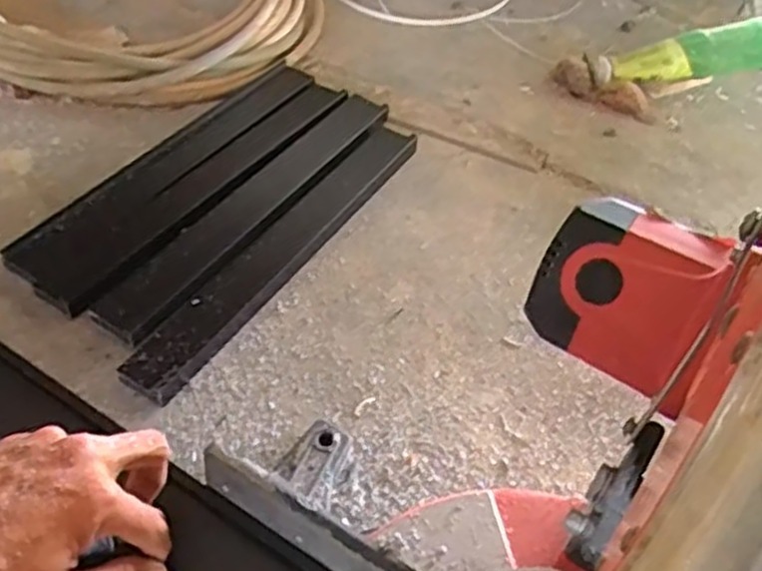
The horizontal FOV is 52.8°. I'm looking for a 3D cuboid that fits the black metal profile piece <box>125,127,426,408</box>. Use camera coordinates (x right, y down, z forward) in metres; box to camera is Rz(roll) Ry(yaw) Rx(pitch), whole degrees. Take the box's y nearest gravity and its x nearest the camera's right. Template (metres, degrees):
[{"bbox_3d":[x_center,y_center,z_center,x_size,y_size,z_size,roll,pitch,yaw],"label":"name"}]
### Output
[{"bbox_3d":[-0.084,-0.039,0.697,0.051,0.021,0.382,27,52,18],"label":"black metal profile piece"}]

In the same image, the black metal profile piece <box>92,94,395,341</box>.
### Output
[{"bbox_3d":[-0.115,-0.080,0.721,0.058,0.024,0.380,28,52,19],"label":"black metal profile piece"}]

